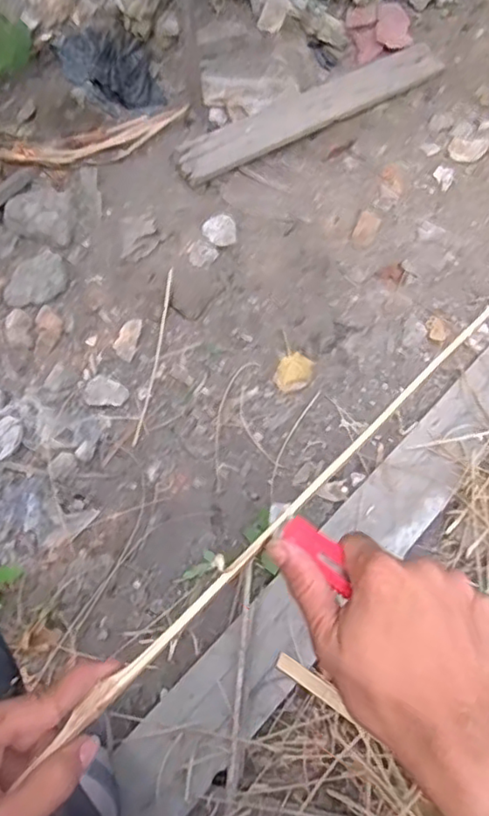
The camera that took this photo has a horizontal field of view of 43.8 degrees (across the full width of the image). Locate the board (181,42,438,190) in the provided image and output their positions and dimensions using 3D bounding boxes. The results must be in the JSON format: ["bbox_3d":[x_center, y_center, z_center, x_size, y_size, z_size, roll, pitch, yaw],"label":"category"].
[{"bbox_3d":[0.128,-0.590,1.203,0.580,0.018,0.099,-29,78,-12],"label":"board"}]

